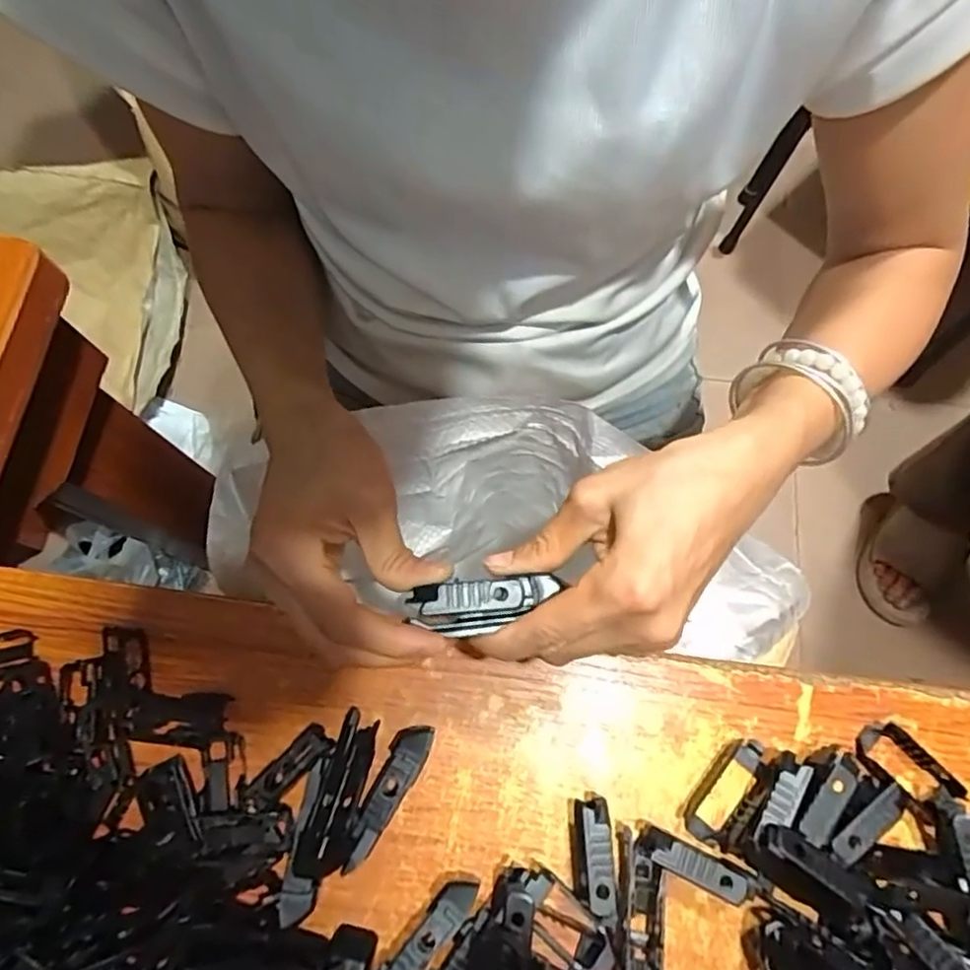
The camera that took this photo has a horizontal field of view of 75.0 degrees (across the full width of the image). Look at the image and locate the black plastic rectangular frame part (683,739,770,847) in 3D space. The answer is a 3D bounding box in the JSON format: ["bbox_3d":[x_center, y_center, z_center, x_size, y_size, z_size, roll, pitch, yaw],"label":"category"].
[{"bbox_3d":[0.115,0.143,0.296,0.024,0.007,0.051,37,76,13],"label":"black plastic rectangular frame part"}]

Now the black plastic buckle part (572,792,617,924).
[{"bbox_3d":[0.048,0.164,0.281,0.014,0.024,0.046,-2,71,0],"label":"black plastic buckle part"}]

